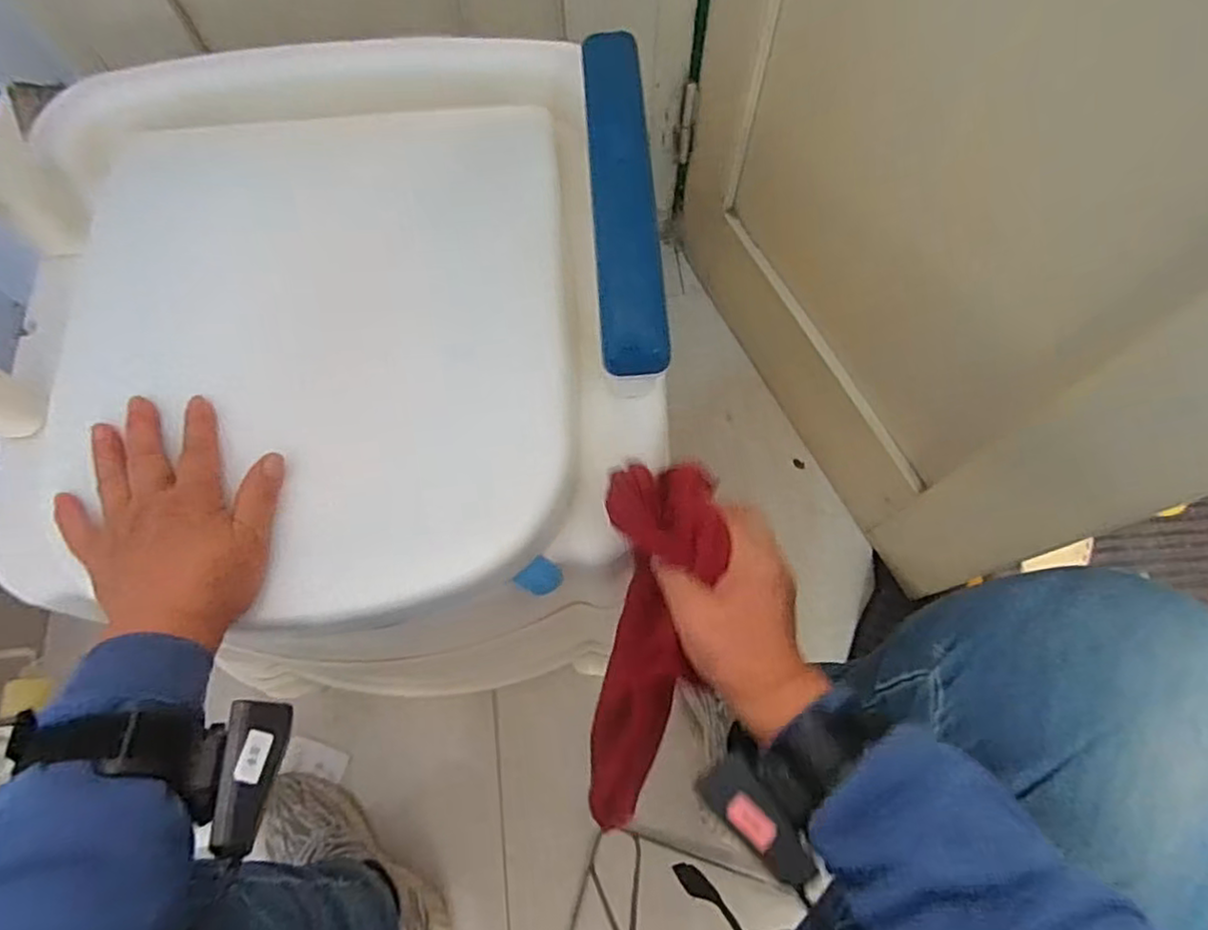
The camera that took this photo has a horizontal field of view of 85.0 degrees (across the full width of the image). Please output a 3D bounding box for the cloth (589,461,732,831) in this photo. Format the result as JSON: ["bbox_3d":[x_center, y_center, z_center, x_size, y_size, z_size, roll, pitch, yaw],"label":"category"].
[{"bbox_3d":[0.024,0.137,0.459,0.072,0.057,0.279,10,114,5],"label":"cloth"}]

